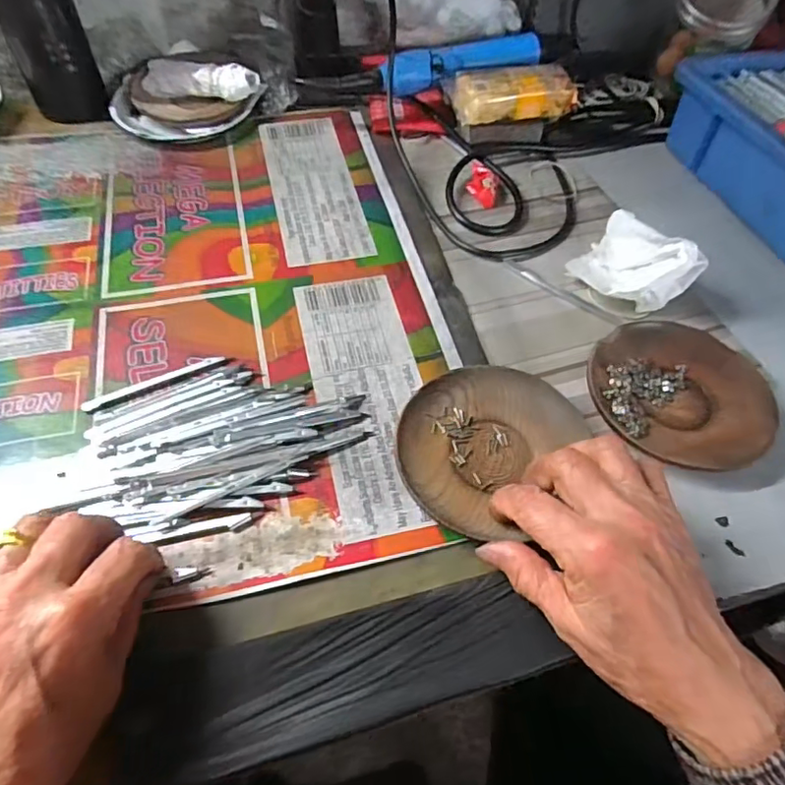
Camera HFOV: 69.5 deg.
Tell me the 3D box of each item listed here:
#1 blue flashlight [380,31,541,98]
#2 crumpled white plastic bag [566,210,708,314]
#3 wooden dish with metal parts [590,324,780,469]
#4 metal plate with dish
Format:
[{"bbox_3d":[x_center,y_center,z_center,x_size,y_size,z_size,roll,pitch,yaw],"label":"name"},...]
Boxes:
[{"bbox_3d":[0.064,-0.317,0.545,0.166,0.031,0.036,-17,57,-15],"label":"blue flashlight"},{"bbox_3d":[0.182,-0.105,0.430,0.057,0.055,0.084,-21,59,-18],"label":"crumpled white plastic bag"},{"bbox_3d":[0.186,0.000,0.373,0.112,0.017,0.103,2,54,-2],"label":"wooden dish with metal parts"},{"bbox_3d":[-0.205,-0.294,0.548,0.134,0.044,0.126,2,54,-2],"label":"metal plate with dish"}]

